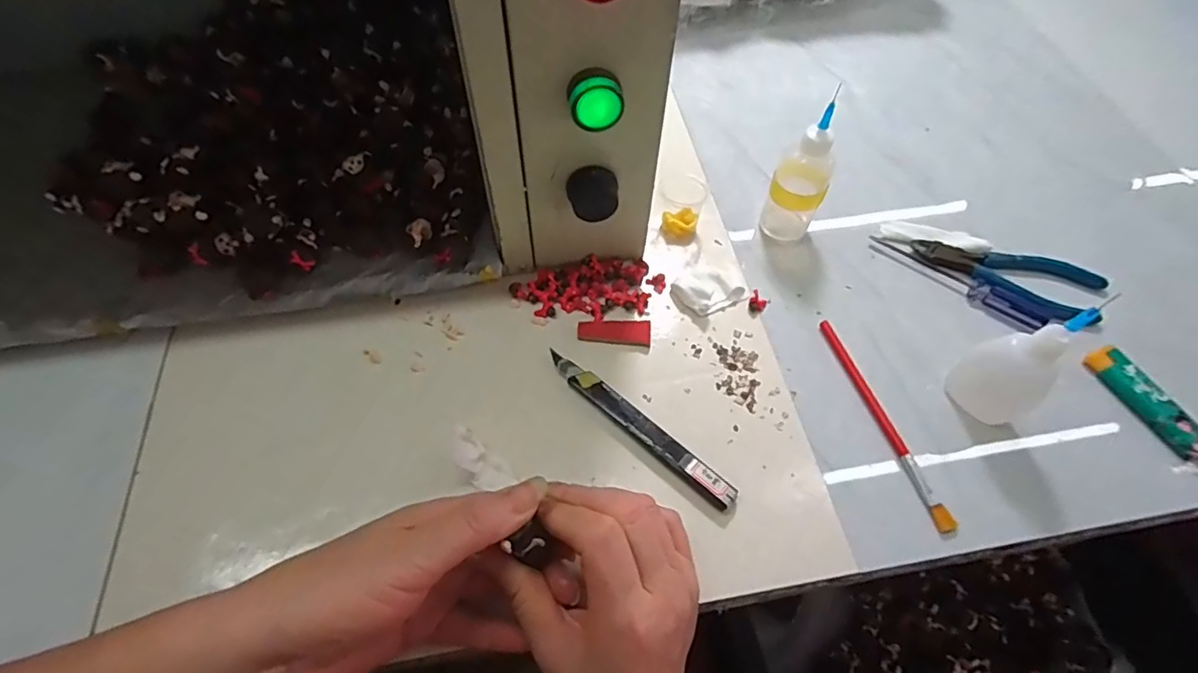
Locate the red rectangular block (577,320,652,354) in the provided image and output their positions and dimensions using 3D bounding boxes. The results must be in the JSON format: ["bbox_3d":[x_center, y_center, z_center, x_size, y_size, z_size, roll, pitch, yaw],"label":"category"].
[{"bbox_3d":[0.011,-0.003,0.387,0.050,0.004,0.022,7,61,2],"label":"red rectangular block"}]

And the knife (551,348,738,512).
[{"bbox_3d":[0.024,0.053,0.347,0.141,0.012,0.017,39,66,18],"label":"knife"}]

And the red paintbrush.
[{"bbox_3d":[0.177,0.050,0.354,0.012,0.009,0.144,-13,62,-9],"label":"red paintbrush"}]

